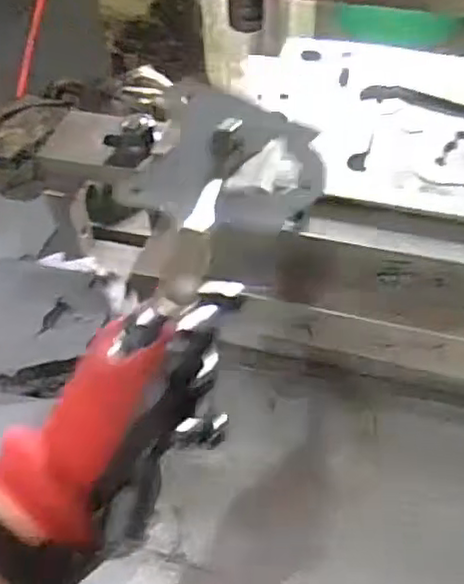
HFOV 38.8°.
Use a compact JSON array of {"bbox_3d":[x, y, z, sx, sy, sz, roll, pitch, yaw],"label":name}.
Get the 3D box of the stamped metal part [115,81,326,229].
[{"bbox_3d":[0.002,-0.088,0.457,0.123,0.040,0.110,24,75,-4],"label":"stamped metal part"}]

